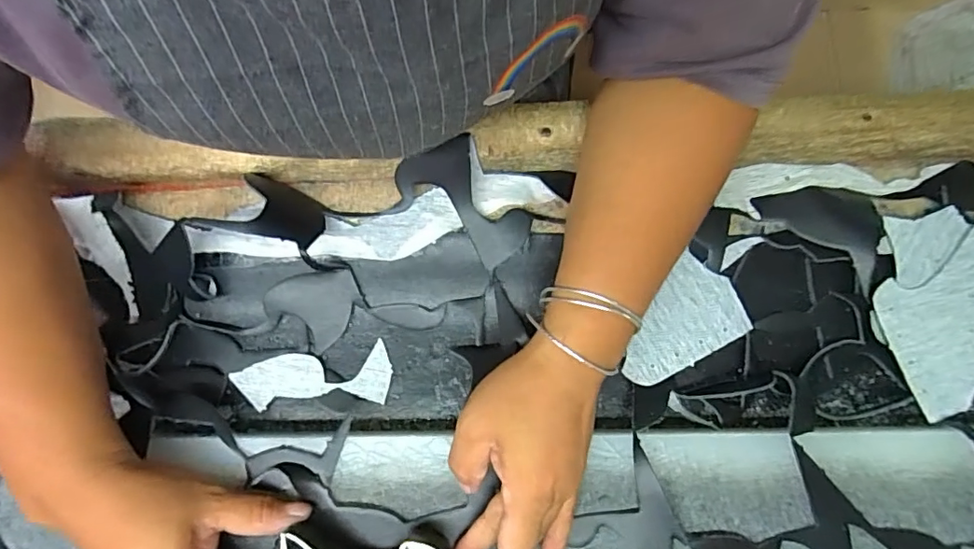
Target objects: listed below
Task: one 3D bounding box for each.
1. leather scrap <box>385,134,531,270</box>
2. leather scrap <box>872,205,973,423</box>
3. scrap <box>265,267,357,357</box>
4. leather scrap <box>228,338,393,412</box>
[{"bbox_3d":[-0.021,-0.049,0.386,0.069,0.015,0.101,-37,100,21],"label":"leather scrap"},{"bbox_3d":[0.338,0.028,0.381,0.096,0.035,0.143,-5,78,-1],"label":"leather scrap"},{"bbox_3d":[-0.130,0.020,0.392,0.060,0.009,0.060,0,101,1],"label":"scrap"},{"bbox_3d":[-0.130,0.079,0.389,0.113,0.004,0.043,-10,80,-4],"label":"leather scrap"}]

